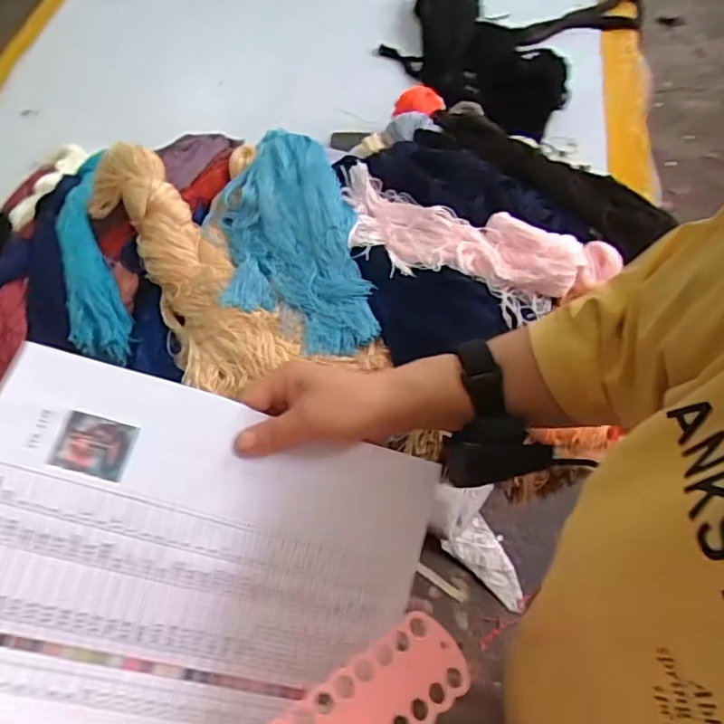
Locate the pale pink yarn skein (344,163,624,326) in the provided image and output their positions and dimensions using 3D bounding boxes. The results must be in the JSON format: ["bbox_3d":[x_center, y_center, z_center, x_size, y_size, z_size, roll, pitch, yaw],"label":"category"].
[{"bbox_3d":[0.130,-0.148,0.732,0.342,0.039,0.127,19,62,12],"label":"pale pink yarn skein"}]

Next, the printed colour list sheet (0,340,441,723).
[{"bbox_3d":[-0.103,0.124,0.379,0.289,0.023,0.203,21,67,-18],"label":"printed colour list sheet"}]

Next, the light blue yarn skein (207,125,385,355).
[{"bbox_3d":[-0.097,-0.159,0.772,0.173,0.042,0.337,-16,61,-8],"label":"light blue yarn skein"}]

